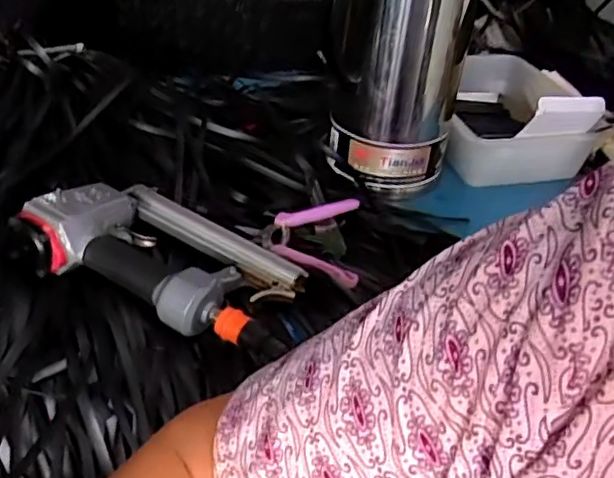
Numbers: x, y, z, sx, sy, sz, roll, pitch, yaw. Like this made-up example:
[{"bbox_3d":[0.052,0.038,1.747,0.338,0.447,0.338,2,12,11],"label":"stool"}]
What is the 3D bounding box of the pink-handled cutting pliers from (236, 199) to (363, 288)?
[{"bbox_3d":[-0.008,-0.005,0.647,0.123,0.019,0.150,8,38,2],"label":"pink-handled cutting pliers"}]

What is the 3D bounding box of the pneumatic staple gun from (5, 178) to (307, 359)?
[{"bbox_3d":[-0.121,0.011,0.576,0.256,0.064,0.148,18,39,14],"label":"pneumatic staple gun"}]

